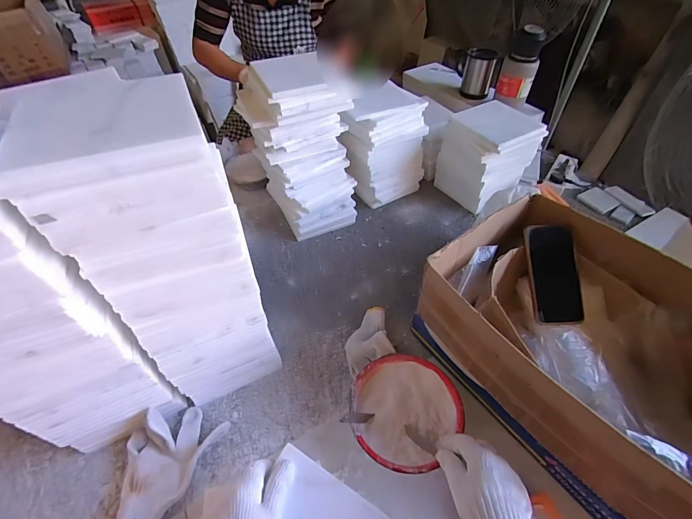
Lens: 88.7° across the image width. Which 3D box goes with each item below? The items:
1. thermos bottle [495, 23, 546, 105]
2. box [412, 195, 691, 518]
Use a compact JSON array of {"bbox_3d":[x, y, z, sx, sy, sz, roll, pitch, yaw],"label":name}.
[{"bbox_3d":[0.460,-0.504,0.934,0.090,0.191,0.080,34,43,31],"label":"thermos bottle"},{"bbox_3d":[0.350,0.128,0.522,0.300,0.193,0.418,-30,55,-20],"label":"box"}]

